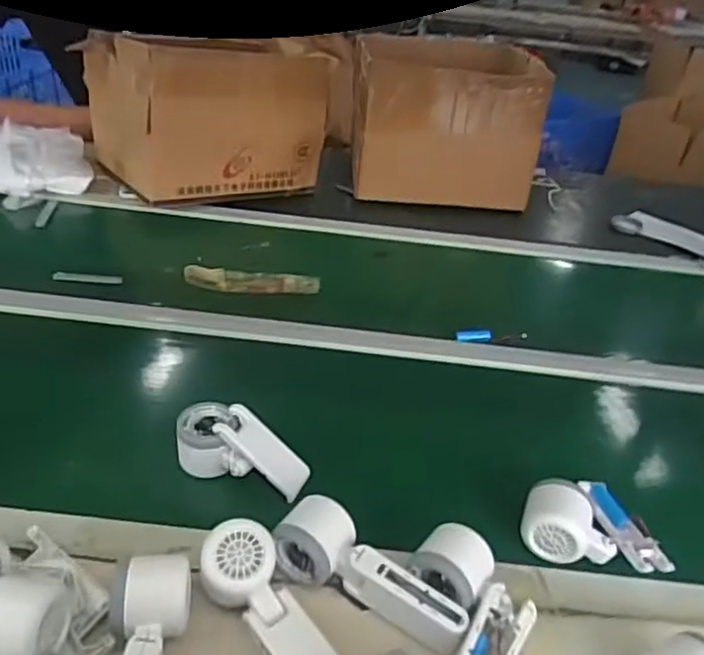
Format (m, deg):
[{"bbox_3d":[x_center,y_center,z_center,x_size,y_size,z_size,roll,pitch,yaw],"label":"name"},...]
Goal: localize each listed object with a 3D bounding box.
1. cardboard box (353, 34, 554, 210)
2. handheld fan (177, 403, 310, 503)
[{"bbox_3d":[0.184,-0.433,1.296,0.347,0.281,0.290,6,34,-2],"label":"cardboard box"},{"bbox_3d":[-0.108,0.118,0.620,0.128,0.055,0.052,17,35,15],"label":"handheld fan"}]

